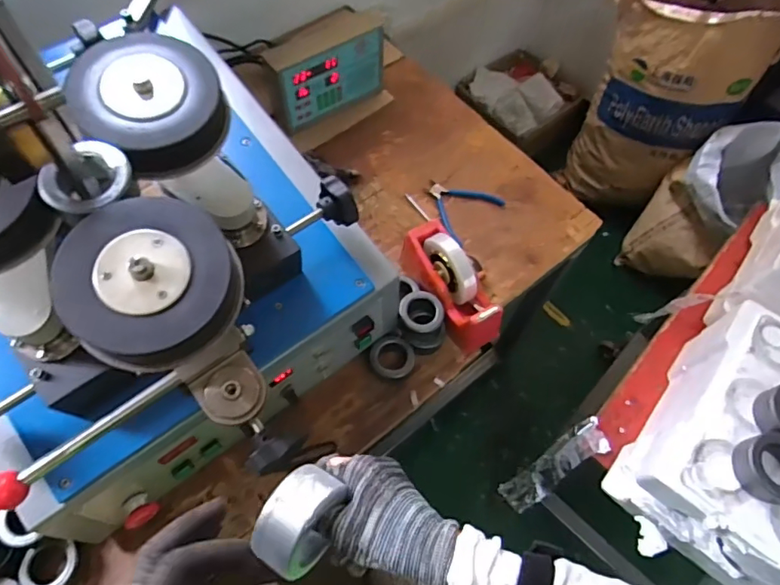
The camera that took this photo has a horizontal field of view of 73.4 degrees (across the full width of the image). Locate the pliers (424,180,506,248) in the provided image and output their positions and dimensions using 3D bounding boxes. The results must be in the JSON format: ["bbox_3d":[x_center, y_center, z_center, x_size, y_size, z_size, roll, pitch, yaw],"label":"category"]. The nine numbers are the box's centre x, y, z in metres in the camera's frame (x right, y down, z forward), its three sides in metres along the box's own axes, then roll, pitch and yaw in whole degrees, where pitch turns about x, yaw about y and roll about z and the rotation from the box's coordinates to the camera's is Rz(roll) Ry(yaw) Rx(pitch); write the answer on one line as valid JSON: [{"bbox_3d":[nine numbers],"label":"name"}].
[{"bbox_3d":[0.127,-0.167,0.979,0.129,0.017,0.130,-40,72,-20],"label":"pliers"}]

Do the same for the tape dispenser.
[{"bbox_3d":[0.095,-0.011,0.831,0.069,0.120,0.207,-28,68,-16],"label":"tape dispenser"}]

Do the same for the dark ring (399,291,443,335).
[{"bbox_3d":[0.049,0.029,0.804,0.067,0.021,0.061,1,63,-3],"label":"dark ring"}]

